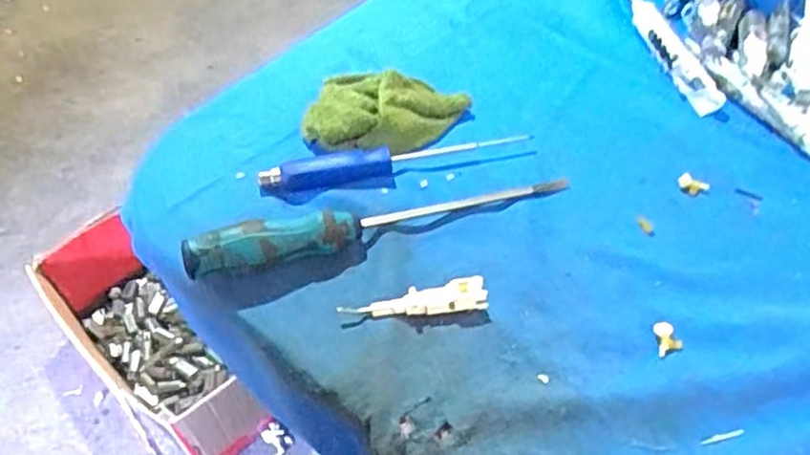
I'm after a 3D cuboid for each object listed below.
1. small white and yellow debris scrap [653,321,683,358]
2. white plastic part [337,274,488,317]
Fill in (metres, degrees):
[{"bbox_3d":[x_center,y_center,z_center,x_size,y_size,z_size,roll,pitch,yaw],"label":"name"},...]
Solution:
[{"bbox_3d":[0.147,0.062,0.389,0.016,0.004,0.018,-15,50,-8],"label":"small white and yellow debris scrap"},{"bbox_3d":[0.006,0.044,0.407,0.083,0.015,0.017,-6,49,-1],"label":"white plastic part"}]

